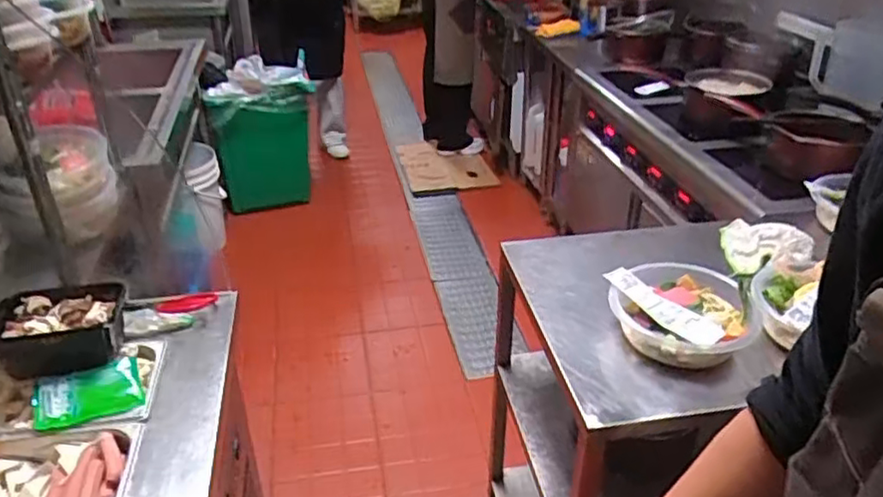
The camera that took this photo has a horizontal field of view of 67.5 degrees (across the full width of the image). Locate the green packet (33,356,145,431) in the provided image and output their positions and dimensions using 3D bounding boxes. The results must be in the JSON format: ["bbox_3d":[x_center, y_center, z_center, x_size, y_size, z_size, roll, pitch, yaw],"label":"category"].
[{"bbox_3d":[-0.502,0.209,0.943,0.138,0.032,0.101,-16,36,-24],"label":"green packet"}]

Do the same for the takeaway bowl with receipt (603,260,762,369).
[{"bbox_3d":[0.392,0.100,1.075,0.220,0.066,0.229,0,32,0],"label":"takeaway bowl with receipt"}]

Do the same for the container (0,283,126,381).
[{"bbox_3d":[-0.577,0.129,1.001,0.177,0.089,0.134,-10,34,-16],"label":"container"}]

